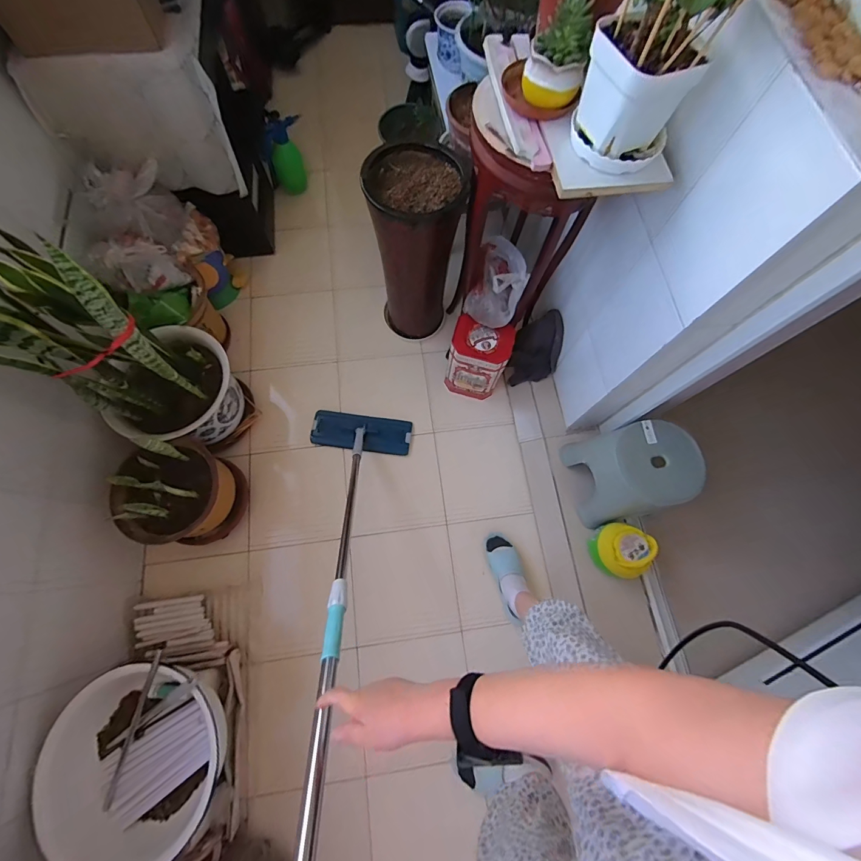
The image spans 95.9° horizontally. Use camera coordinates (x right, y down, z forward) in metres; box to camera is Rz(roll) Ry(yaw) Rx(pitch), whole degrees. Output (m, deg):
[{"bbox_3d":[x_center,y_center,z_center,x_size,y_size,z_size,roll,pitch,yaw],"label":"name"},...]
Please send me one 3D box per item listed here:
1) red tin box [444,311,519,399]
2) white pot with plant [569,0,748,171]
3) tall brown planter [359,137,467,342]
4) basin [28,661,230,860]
[{"bbox_3d":[0.144,-0.217,1.235,0.176,0.258,0.132,14,73,3],"label":"red tin box"},{"bbox_3d":[0.322,-0.553,0.496,0.171,0.365,0.138,25,74,6],"label":"white pot with plant"},{"bbox_3d":[-0.044,-0.522,1.190,0.244,0.532,0.238,1,73,-2],"label":"tall brown planter"},{"bbox_3d":[-0.581,0.662,0.782,0.333,0.125,0.324,1,73,-2],"label":"basin"}]

